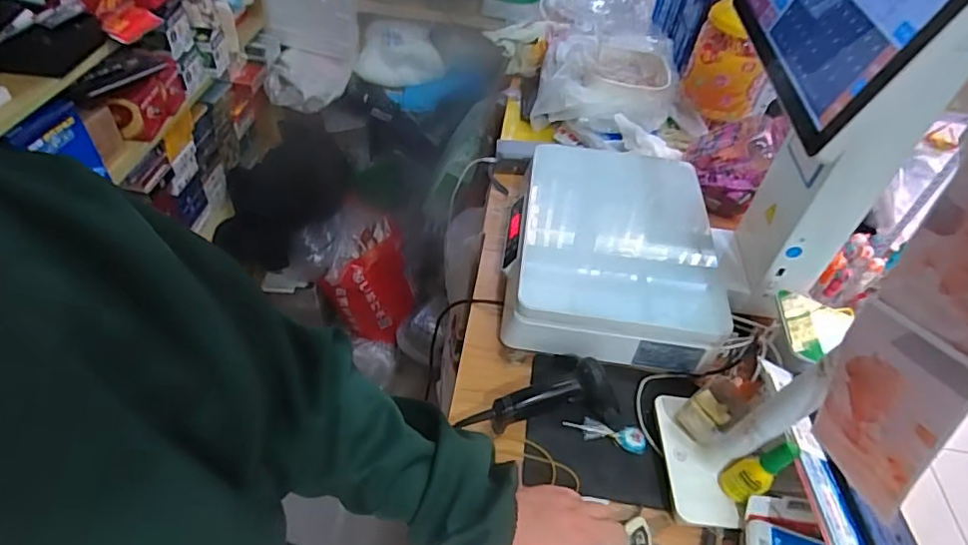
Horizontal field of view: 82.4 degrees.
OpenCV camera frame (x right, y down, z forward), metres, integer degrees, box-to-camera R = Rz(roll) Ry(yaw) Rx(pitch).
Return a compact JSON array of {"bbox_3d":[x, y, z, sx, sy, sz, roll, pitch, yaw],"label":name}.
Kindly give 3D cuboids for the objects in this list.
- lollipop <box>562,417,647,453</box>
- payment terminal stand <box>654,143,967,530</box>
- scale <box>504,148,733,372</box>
[{"bbox_3d":[0.141,0.187,0.649,0.097,0.013,0.027,12,46,5],"label":"lollipop"},{"bbox_3d":[0.292,0.076,0.458,0.139,0.437,0.193,-9,48,-15],"label":"payment terminal stand"},{"bbox_3d":[0.177,-0.046,0.810,0.285,0.088,0.375,8,46,1],"label":"scale"}]

